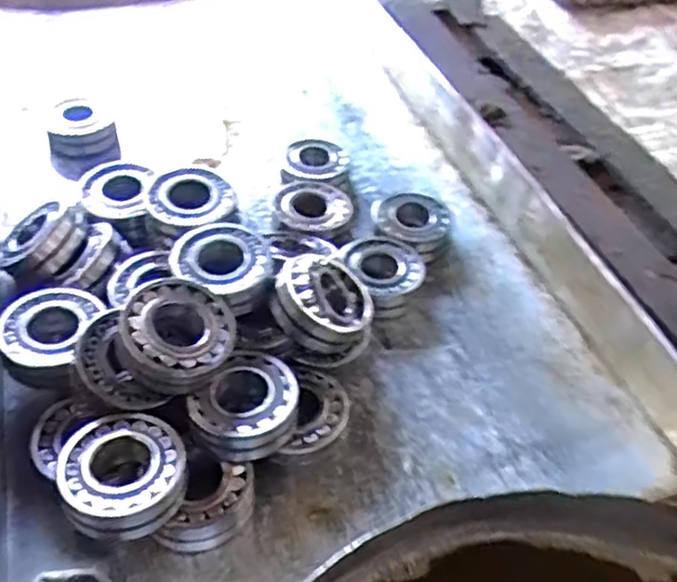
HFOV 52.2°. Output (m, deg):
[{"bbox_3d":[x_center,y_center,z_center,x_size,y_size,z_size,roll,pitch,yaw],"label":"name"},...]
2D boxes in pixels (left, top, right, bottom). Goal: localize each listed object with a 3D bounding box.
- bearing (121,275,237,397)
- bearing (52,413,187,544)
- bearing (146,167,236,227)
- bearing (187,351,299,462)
[{"bbox_3d":[-0.161,0.043,0.691,0.110,0.041,0.116,9,56,-14],"label":"bearing"},{"bbox_3d":[-0.197,0.168,0.636,0.111,0.040,0.111,-14,48,-19],"label":"bearing"},{"bbox_3d":[-0.174,-0.112,0.821,0.086,0.030,0.090,3,45,-3],"label":"bearing"},{"bbox_3d":[-0.090,0.121,0.703,0.092,0.047,0.113,32,51,24],"label":"bearing"}]

